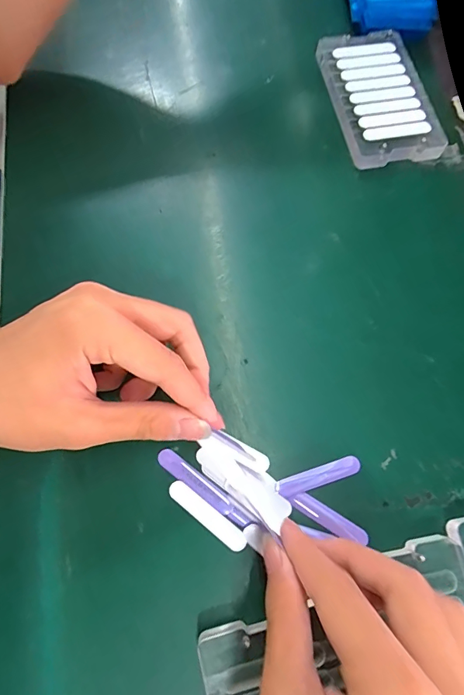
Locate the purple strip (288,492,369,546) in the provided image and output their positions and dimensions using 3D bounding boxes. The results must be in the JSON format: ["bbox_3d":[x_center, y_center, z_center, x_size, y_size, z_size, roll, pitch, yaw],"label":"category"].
[{"bbox_3d":[0.053,0.094,0.226,0.045,0.007,0.011,27,73,11],"label":"purple strip"}]

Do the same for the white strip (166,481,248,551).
[{"bbox_3d":[-0.014,0.093,0.227,0.050,0.004,0.011,37,75,11],"label":"white strip"}]

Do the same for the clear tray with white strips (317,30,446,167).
[{"bbox_3d":[0.112,-0.193,0.318,0.071,0.014,0.119,-11,73,-5],"label":"clear tray with white strips"}]

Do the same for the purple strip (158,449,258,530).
[{"bbox_3d":[-0.015,0.080,0.230,0.064,0.004,0.009,35,74,12],"label":"purple strip"}]

